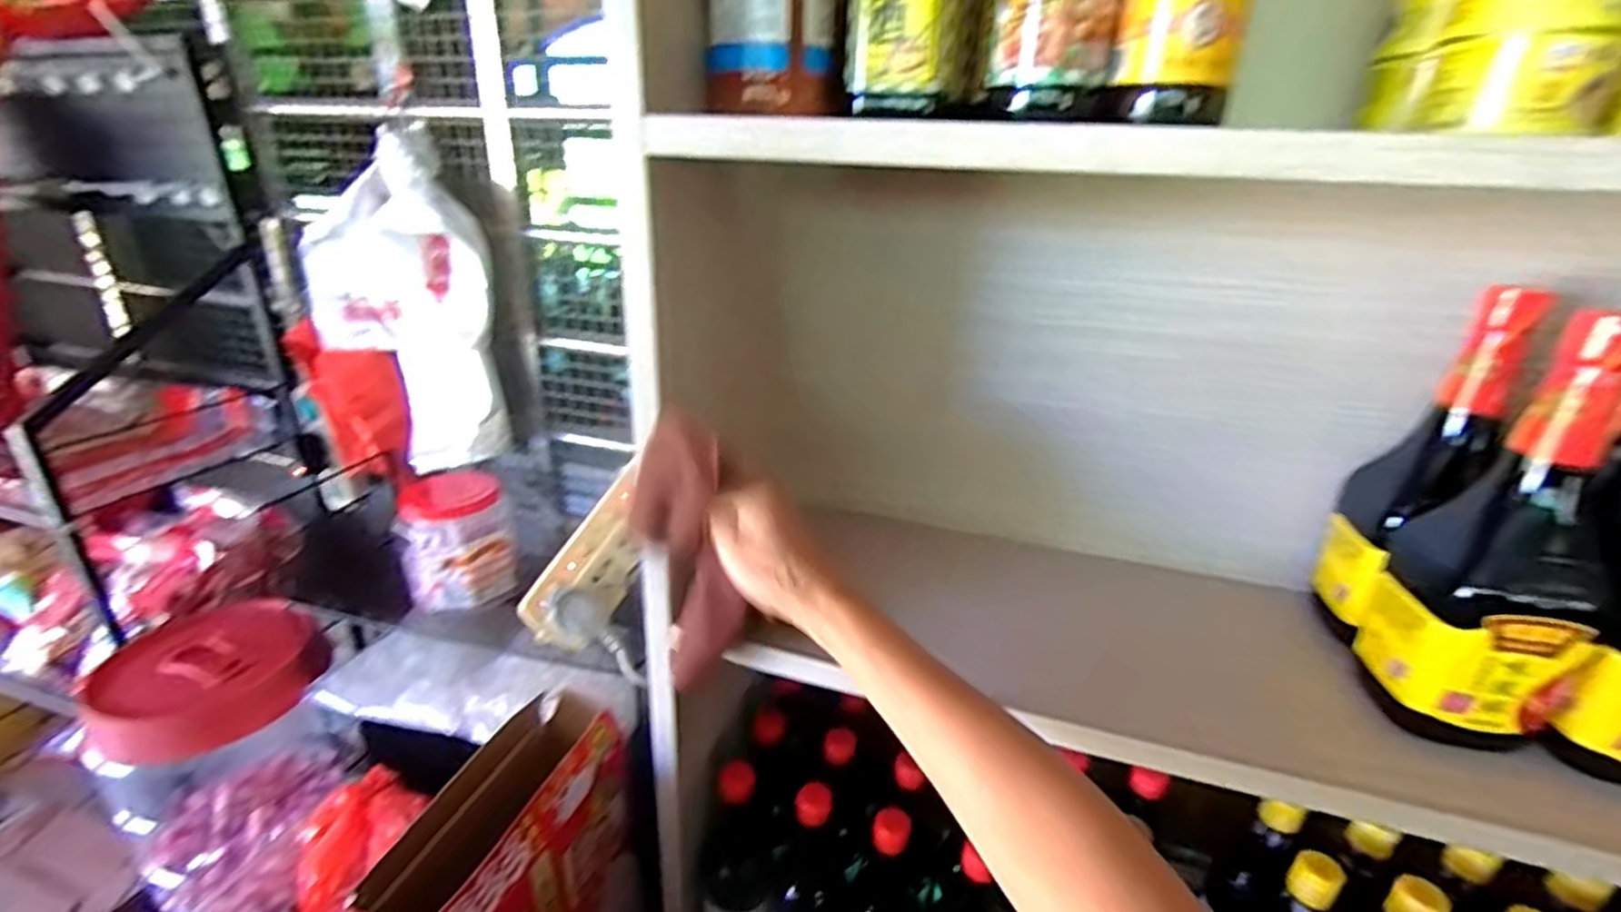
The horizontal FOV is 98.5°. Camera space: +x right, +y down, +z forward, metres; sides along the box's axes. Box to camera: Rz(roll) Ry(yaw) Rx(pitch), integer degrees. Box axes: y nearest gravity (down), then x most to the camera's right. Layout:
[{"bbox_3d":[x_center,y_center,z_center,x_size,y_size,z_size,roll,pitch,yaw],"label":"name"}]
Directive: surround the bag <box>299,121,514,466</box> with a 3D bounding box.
[{"bbox_3d":[-0.454,-0.165,0.788,0.199,0.329,0.135,21,29,37],"label":"bag"}]

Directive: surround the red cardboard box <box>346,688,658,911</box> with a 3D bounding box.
[{"bbox_3d":[-0.249,0.417,0.612,0.124,0.343,0.221,9,24,16],"label":"red cardboard box"}]

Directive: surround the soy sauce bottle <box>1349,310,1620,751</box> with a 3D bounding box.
[{"bbox_3d":[0.412,0.058,0.414,0.083,0.260,0.077,7,23,11],"label":"soy sauce bottle"}]

